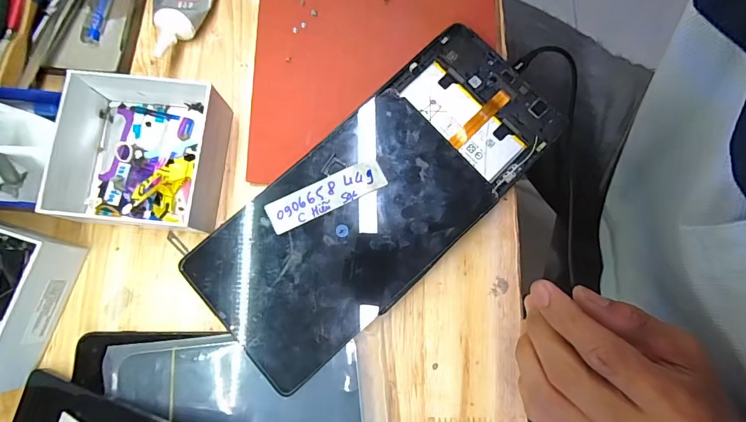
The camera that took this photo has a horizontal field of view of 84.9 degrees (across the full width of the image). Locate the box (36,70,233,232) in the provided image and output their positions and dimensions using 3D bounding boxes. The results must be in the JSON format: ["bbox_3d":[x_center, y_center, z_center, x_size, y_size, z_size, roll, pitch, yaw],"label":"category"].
[{"bbox_3d":[-0.172,-0.043,0.297,0.118,0.039,0.109,5,77,0],"label":"box"}]

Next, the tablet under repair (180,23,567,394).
[{"bbox_3d":[0.007,-0.013,0.302,0.285,0.007,0.121,-43,83,-9],"label":"tablet under repair"}]

